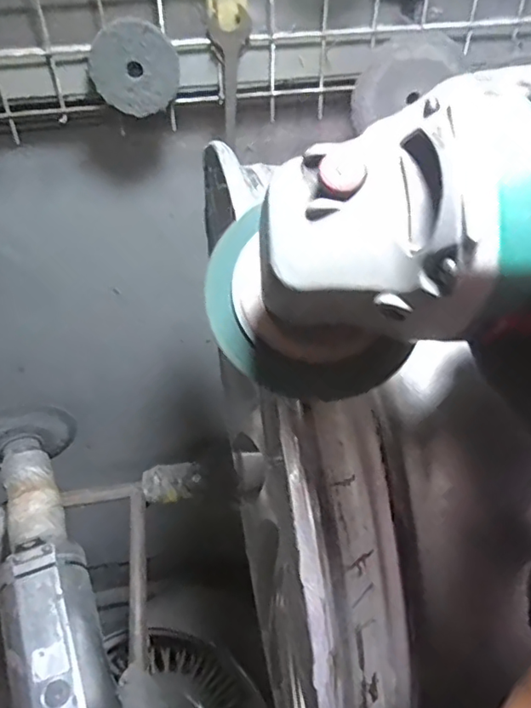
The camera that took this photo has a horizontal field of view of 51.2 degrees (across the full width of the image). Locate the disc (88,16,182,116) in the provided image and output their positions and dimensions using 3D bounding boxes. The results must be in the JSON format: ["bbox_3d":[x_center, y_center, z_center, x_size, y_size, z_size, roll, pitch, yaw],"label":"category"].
[{"bbox_3d":[-0.130,-0.287,0.555,0.086,0.081,0.018,-8,44,-8],"label":"disc"}]

